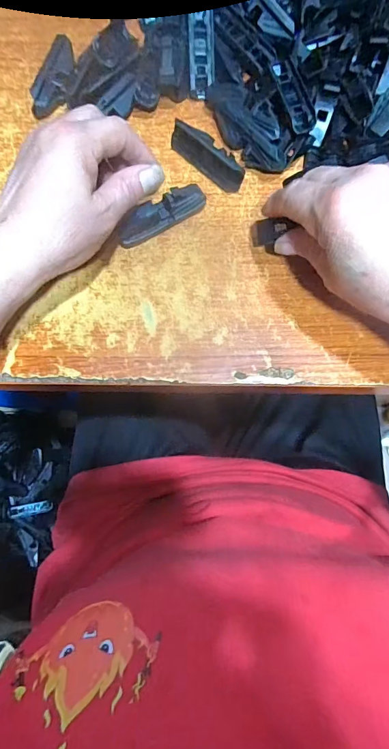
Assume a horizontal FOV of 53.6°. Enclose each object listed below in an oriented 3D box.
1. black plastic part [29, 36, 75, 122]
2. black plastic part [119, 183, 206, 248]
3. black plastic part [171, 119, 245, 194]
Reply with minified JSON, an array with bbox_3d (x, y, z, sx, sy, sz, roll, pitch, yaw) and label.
[{"bbox_3d":[-0.115,-0.249,0.325,0.022,0.021,0.068,19,78,5],"label":"black plastic part"},{"bbox_3d":[-0.026,-0.123,0.295,0.072,0.020,0.015,-31,78,-2],"label":"black plastic part"},{"bbox_3d":[0.011,-0.178,0.311,0.072,0.017,0.021,42,80,9],"label":"black plastic part"}]

